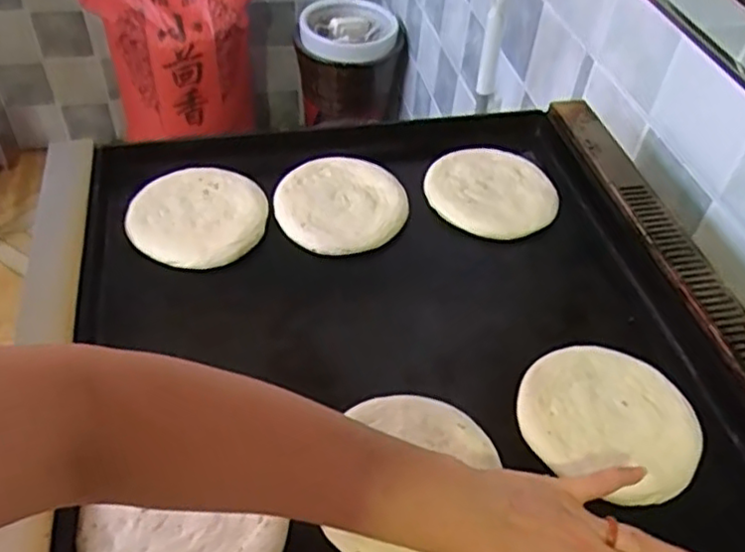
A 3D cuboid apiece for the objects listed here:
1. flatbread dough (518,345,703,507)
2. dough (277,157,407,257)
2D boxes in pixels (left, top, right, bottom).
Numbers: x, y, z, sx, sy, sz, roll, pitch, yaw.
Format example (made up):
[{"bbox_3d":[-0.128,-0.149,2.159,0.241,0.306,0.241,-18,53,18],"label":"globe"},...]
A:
[{"bbox_3d":[0.178,0.104,0.503,0.126,0.012,0.119,2,47,-2],"label":"flatbread dough"},{"bbox_3d":[-0.030,-0.070,0.659,0.123,0.021,0.123,1,47,-3],"label":"dough"}]

